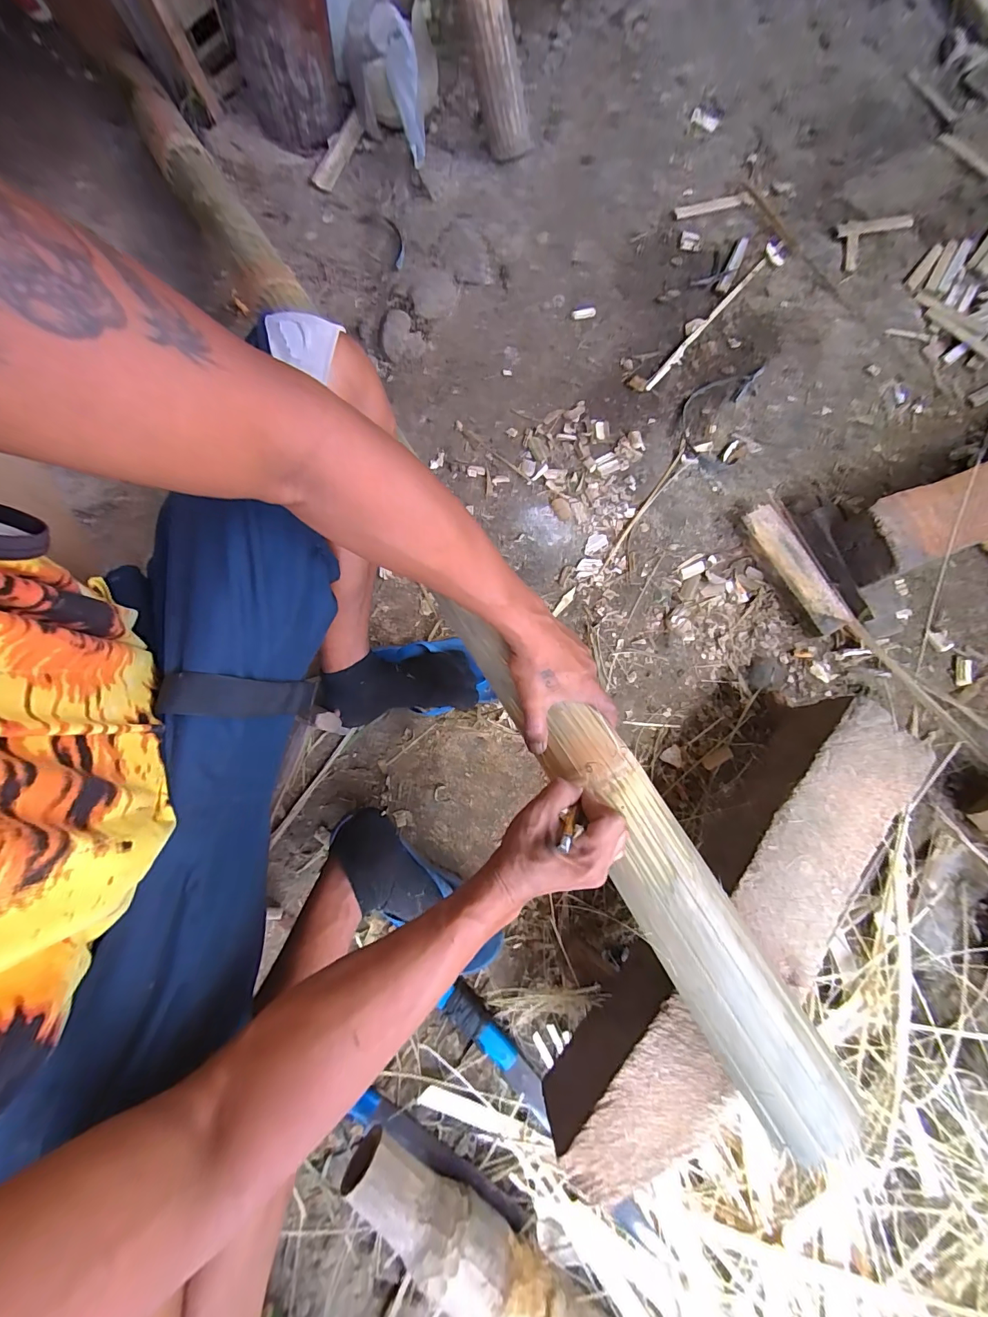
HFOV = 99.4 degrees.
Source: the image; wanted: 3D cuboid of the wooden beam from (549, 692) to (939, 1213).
[{"bbox_3d":[0.274,0.288,0.501,0.136,0.174,0.575,42,81,7],"label":"wooden beam"}]

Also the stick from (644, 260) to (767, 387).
[{"bbox_3d":[0.394,-0.616,0.762,0.018,0.010,0.367,39,86,12],"label":"stick"}]

